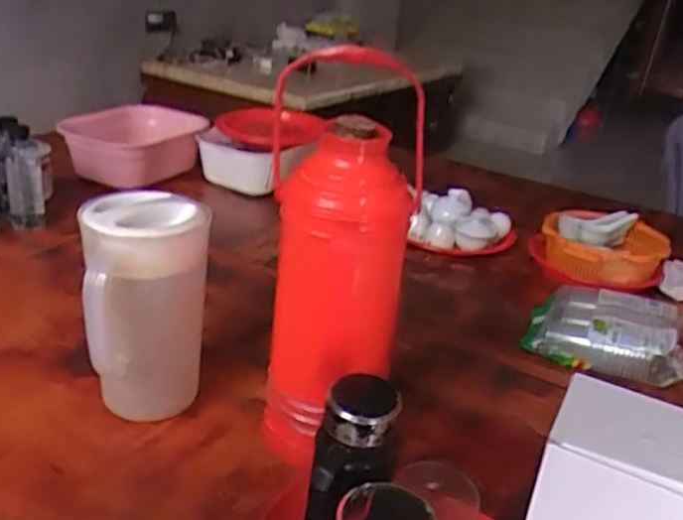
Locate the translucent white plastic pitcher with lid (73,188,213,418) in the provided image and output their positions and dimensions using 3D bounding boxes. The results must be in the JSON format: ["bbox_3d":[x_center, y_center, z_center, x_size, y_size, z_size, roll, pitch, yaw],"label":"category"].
[{"bbox_3d":[-0.206,0.058,0.728,0.123,0.224,0.130,-1,26,-14],"label":"translucent white plastic pitcher with lid"}]

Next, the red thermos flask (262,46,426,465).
[{"bbox_3d":[-0.010,0.016,0.669,0.138,0.393,0.128,9,25,3],"label":"red thermos flask"}]

